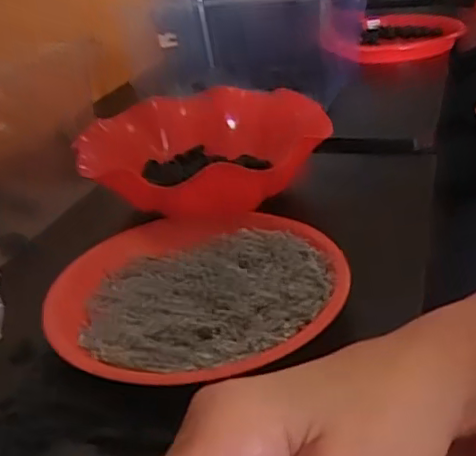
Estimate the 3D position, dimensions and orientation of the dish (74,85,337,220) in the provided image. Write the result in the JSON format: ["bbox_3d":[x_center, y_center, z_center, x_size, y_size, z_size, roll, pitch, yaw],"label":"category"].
[{"bbox_3d":[-0.045,-0.074,0.589,0.206,0.052,0.226,-5,27,3],"label":"dish"}]

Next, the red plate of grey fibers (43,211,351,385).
[{"bbox_3d":[-0.027,0.045,0.421,0.190,0.037,0.184,-5,27,3],"label":"red plate of grey fibers"}]

